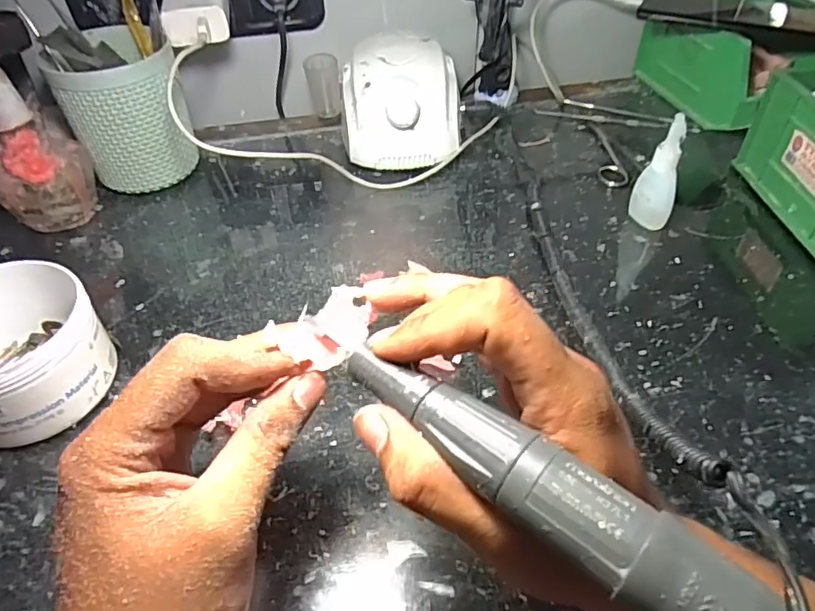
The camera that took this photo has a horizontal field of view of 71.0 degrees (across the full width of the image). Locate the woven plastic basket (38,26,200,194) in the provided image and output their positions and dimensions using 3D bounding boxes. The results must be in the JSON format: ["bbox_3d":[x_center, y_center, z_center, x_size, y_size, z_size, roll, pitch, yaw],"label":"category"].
[{"bbox_3d":[-0.234,-0.160,0.482,0.091,0.107,0.091,-20,48,-18],"label":"woven plastic basket"}]

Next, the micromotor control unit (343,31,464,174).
[{"bbox_3d":[-0.007,-0.182,0.517,0.101,0.081,0.115,-3,45,-2],"label":"micromotor control unit"}]

